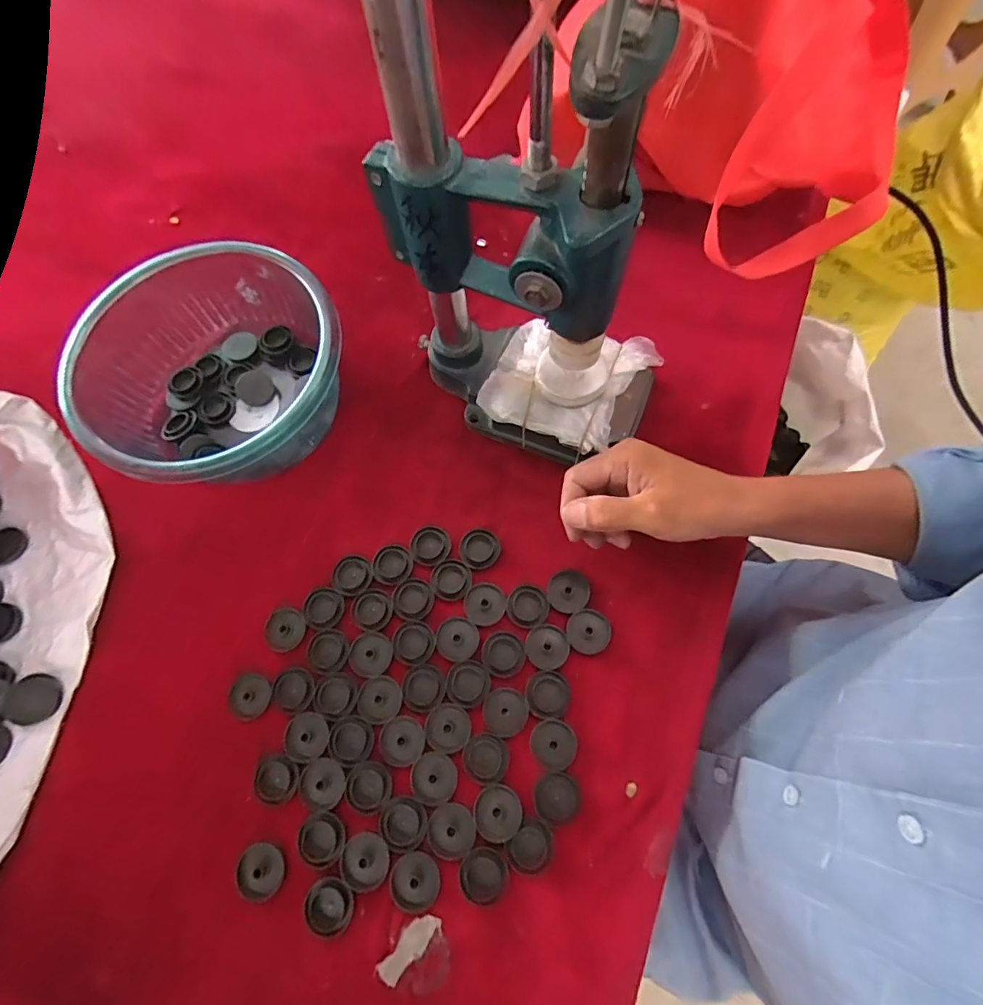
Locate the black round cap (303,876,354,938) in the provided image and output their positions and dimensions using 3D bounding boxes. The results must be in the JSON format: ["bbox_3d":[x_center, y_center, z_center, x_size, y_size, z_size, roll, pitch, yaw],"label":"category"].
[{"bbox_3d":[-0.109,0.271,0.330,0.032,0.009,0.034,-1,71,3],"label":"black round cap"}]

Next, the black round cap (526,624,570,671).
[{"bbox_3d":[0.043,0.110,0.376,0.033,0.004,0.032,-1,71,3],"label":"black round cap"}]

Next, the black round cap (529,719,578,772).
[{"bbox_3d":[0.045,0.173,0.352,0.033,0.004,0.031,-1,71,3],"label":"black round cap"}]

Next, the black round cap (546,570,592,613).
[{"bbox_3d":[0.061,0.070,0.389,0.034,0.004,0.032,-1,71,3],"label":"black round cap"}]

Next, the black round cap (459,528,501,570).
[{"bbox_3d":[-0.010,0.037,0.402,0.032,0.004,0.033,-1,71,3],"label":"black round cap"}]

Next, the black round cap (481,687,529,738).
[{"bbox_3d":[0.010,0.153,0.360,0.032,0.004,0.032,-1,71,3],"label":"black round cap"}]

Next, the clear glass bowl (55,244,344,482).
[{"bbox_3d":[-0.228,-0.108,0.421,0.181,0.093,0.199,-1,71,3],"label":"clear glass bowl"}]

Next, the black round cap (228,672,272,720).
[{"bbox_3d":[-0.185,0.148,0.374,0.029,0.005,0.030,-1,71,3],"label":"black round cap"}]

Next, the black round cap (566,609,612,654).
[{"bbox_3d":[0.075,0.099,0.378,0.033,0.004,0.033,-1,71,3],"label":"black round cap"}]

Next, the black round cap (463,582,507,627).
[{"bbox_3d":[-0.005,0.080,0.388,0.032,0.004,0.033,-1,71,3],"label":"black round cap"}]

